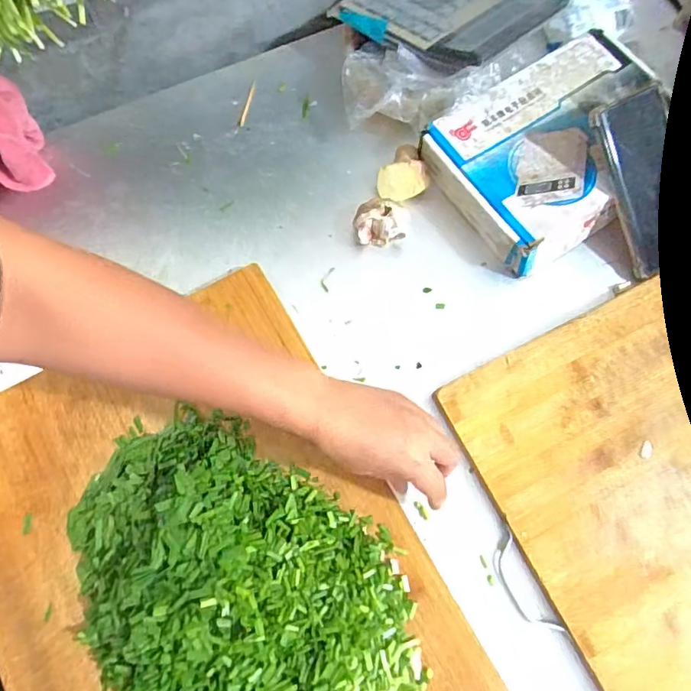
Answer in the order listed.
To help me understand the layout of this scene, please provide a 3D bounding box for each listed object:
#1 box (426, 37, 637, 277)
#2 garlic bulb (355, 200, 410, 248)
[{"bbox_3d":[0.208,-0.196,0.515,0.234,0.060,0.175,-36,75,-9],"label":"box"},{"bbox_3d":[0.036,-0.123,0.506,0.054,0.037,0.034,1,73,2],"label":"garlic bulb"}]

